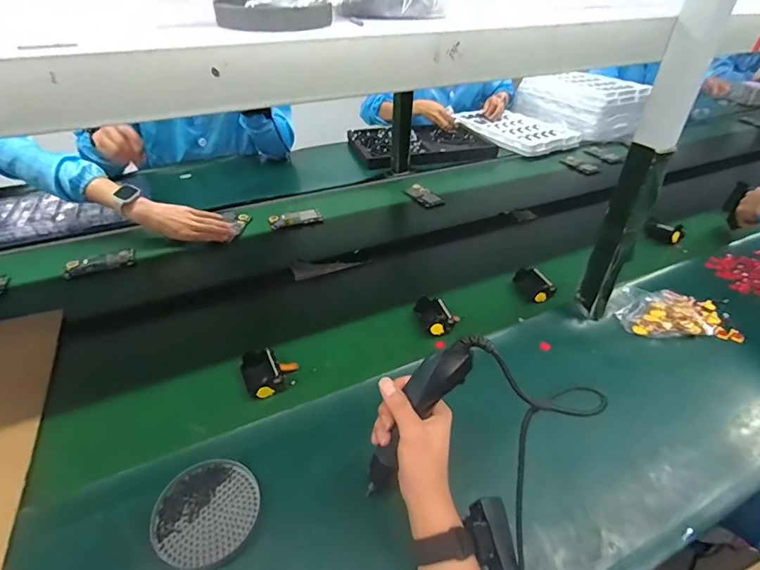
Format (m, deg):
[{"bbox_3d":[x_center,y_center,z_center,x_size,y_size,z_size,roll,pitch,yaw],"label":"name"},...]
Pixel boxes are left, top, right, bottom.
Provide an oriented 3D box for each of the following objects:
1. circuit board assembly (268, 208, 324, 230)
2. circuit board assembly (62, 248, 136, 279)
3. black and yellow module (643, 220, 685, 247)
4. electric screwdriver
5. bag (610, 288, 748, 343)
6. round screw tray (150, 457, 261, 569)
[{"bbox_3d":[-0.205,-0.162,1.049,0.126,0.022,0.040,-7,38,-12],"label":"circuit board assembly"},{"bbox_3d":[-0.583,-0.045,0.898,0.130,0.023,0.041,-16,41,-22],"label":"circuit board assembly"},{"bbox_3d":[0.666,-0.131,1.016,0.048,0.035,0.090,-23,44,-29],"label":"black and yellow module"},{"bbox_3d":[0.033,0.147,0.471,0.032,0.227,0.038,9,32,-34],"label":"electric screwdriver"},{"bbox_3d":[0.530,0.041,0.781,0.220,0.045,0.115,4,37,2],"label":"bag"},{"bbox_3d":[-0.196,0.257,0.490,0.109,0.016,0.111,1,37,-1],"label":"round screw tray"}]

